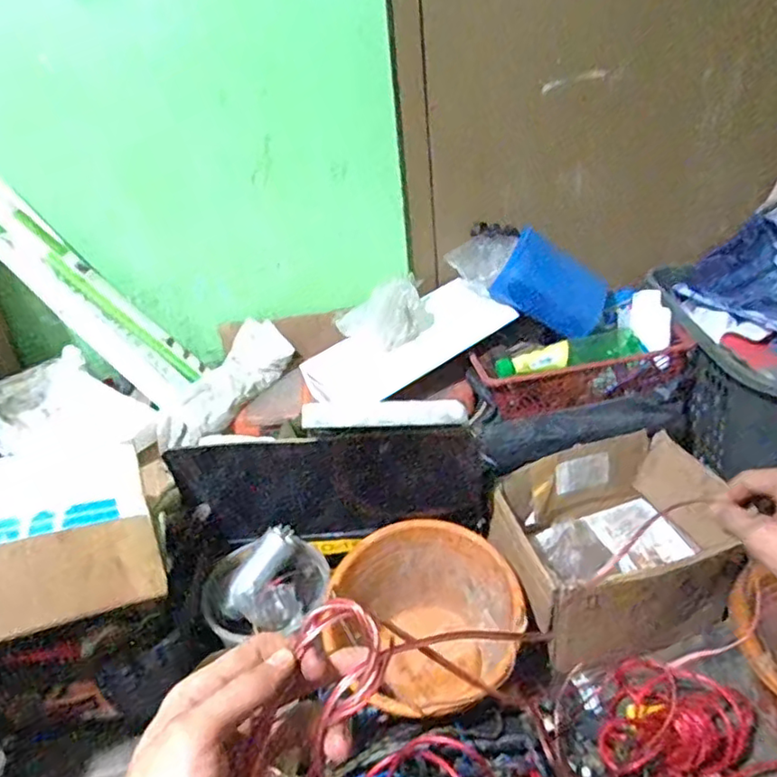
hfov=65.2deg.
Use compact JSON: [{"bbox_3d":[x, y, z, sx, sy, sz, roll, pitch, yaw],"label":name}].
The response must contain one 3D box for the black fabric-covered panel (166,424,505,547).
[{"bbox_3d":[-0.073,0.146,0.907,0.449,0.151,0.020,-4,-2,-16],"label":"black fabric-covered panel"}]

